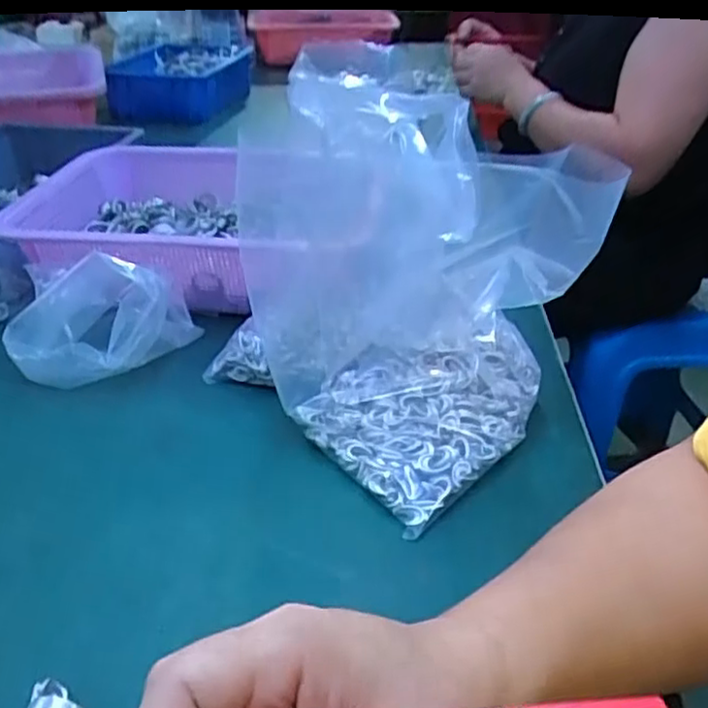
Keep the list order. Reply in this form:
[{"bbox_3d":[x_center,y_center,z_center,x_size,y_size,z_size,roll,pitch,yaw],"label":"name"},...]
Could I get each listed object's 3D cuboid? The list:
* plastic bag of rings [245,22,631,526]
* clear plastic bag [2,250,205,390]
[{"bbox_3d":[0.027,-0.044,0.425,0.145,0.187,0.216,-20,38,-29],"label":"plastic bag of rings"},{"bbox_3d":[-0.186,-0.031,0.495,0.127,0.077,0.090,3,33,3],"label":"clear plastic bag"}]

